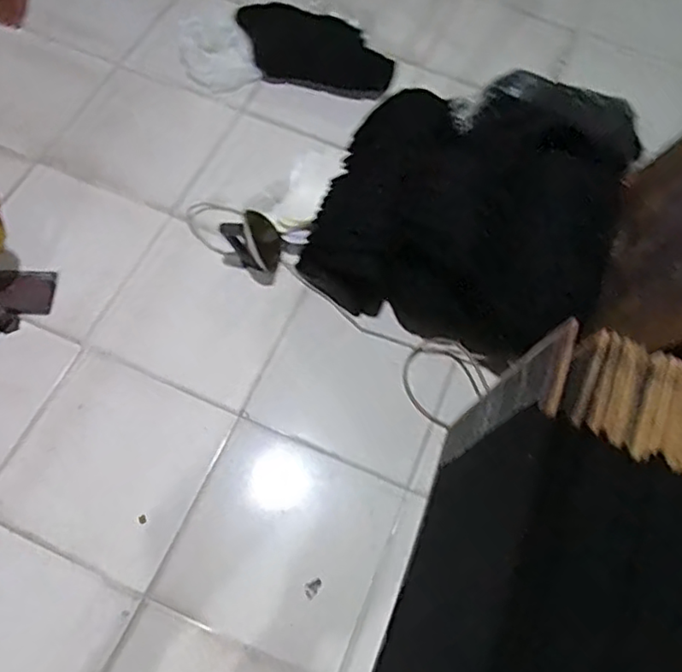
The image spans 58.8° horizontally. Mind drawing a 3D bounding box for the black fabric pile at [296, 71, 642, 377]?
[{"bbox_3d":[0.329,-0.327,1.462,0.670,0.261,0.663,22,65,8],"label":"black fabric pile"}]

